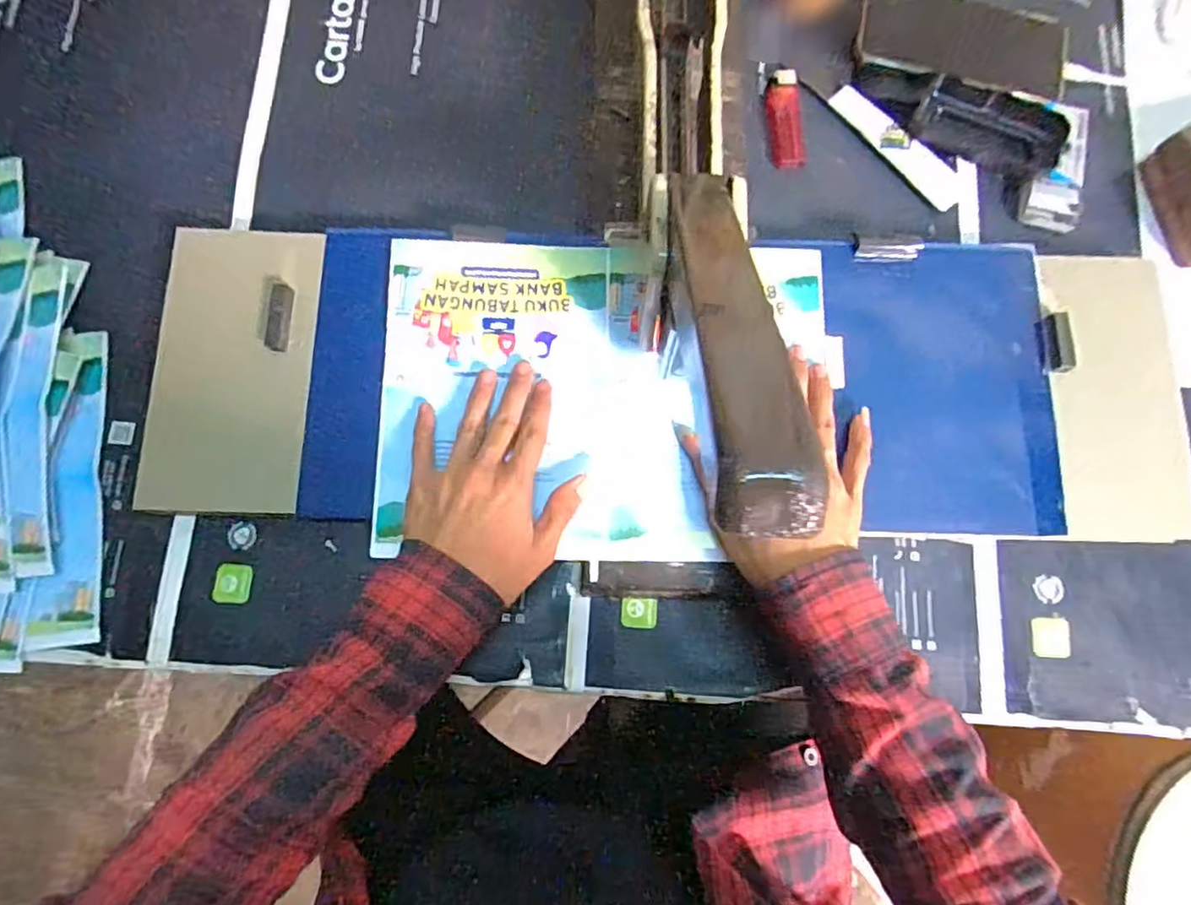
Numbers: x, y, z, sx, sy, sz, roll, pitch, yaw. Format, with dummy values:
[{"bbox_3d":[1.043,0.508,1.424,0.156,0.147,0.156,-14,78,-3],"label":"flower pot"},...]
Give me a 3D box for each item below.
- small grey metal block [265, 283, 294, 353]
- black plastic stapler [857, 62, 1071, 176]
[{"bbox_3d":[-0.216,-0.092,0.417,0.012,0.012,0.045,6,88,1],"label":"small grey metal block"},{"bbox_3d":[0.279,-0.261,0.470,0.152,0.025,0.051,23,76,5],"label":"black plastic stapler"}]

